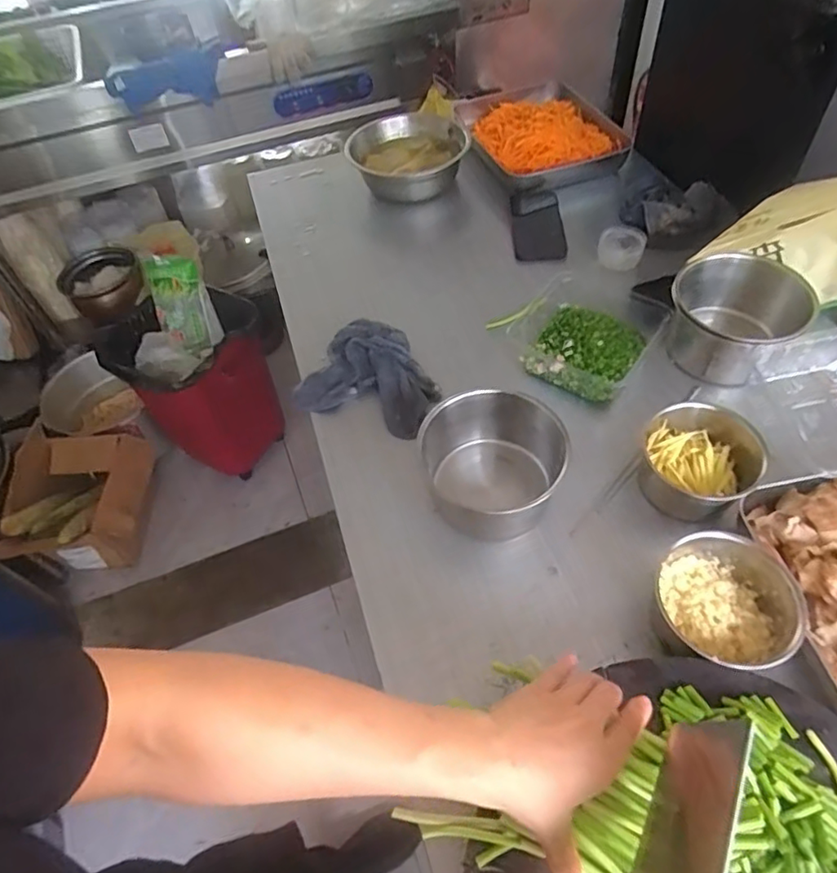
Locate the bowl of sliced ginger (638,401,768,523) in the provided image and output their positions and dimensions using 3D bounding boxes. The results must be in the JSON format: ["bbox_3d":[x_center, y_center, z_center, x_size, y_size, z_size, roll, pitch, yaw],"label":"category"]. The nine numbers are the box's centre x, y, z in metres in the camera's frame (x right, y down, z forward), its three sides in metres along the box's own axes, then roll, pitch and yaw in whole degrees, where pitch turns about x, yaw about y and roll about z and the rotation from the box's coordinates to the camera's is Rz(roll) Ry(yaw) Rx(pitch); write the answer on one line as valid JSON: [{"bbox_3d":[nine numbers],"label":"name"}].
[{"bbox_3d":[0.295,0.028,0.612,0.108,0.080,0.107,-3,53,3],"label":"bowl of sliced ginger"}]

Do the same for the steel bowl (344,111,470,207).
[{"bbox_3d":[-0.020,-0.476,1.001,0.208,0.074,0.195,1,53,6],"label":"steel bowl"}]

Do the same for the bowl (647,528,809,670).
[{"bbox_3d":[0.272,0.152,0.519,0.112,0.061,0.117,-3,53,3],"label":"bowl"}]

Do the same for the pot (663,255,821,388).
[{"bbox_3d":[0.379,-0.140,0.702,0.145,0.098,0.132,-3,53,3],"label":"pot"}]

